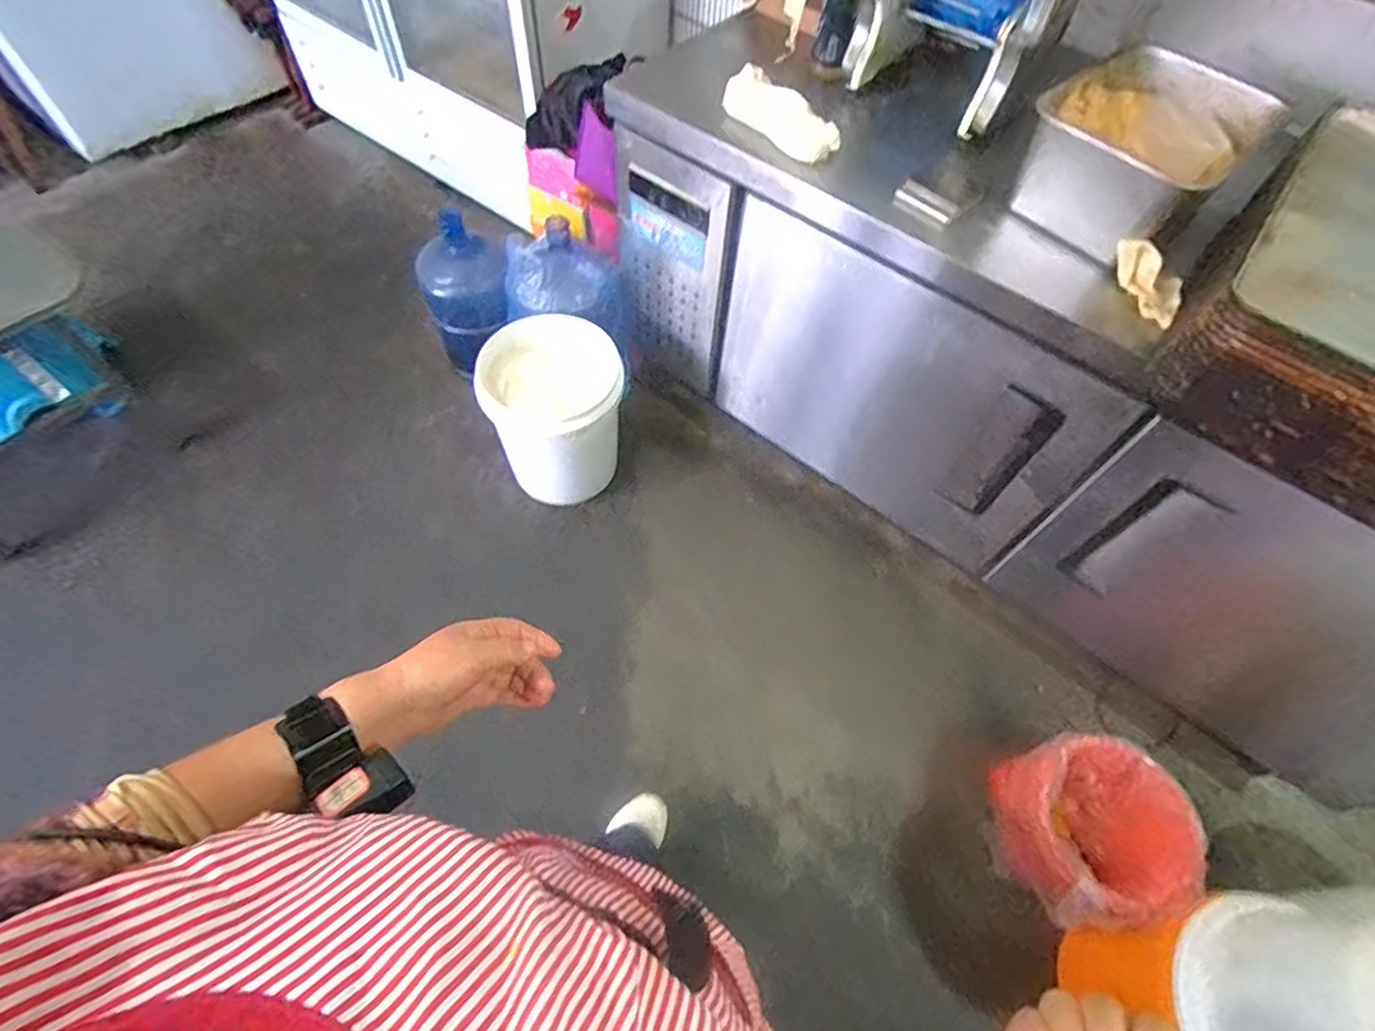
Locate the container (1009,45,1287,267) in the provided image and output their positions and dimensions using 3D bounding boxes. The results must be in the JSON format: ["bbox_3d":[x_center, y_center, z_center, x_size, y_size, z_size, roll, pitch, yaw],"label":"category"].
[{"bbox_3d":[0.679,-0.552,0.971,0.310,0.163,0.244,-34,65,-23],"label":"container"}]

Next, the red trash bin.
[{"bbox_3d":[0.711,0.568,1.156,0.279,0.267,0.285,-27,62,-19],"label":"red trash bin"}]

